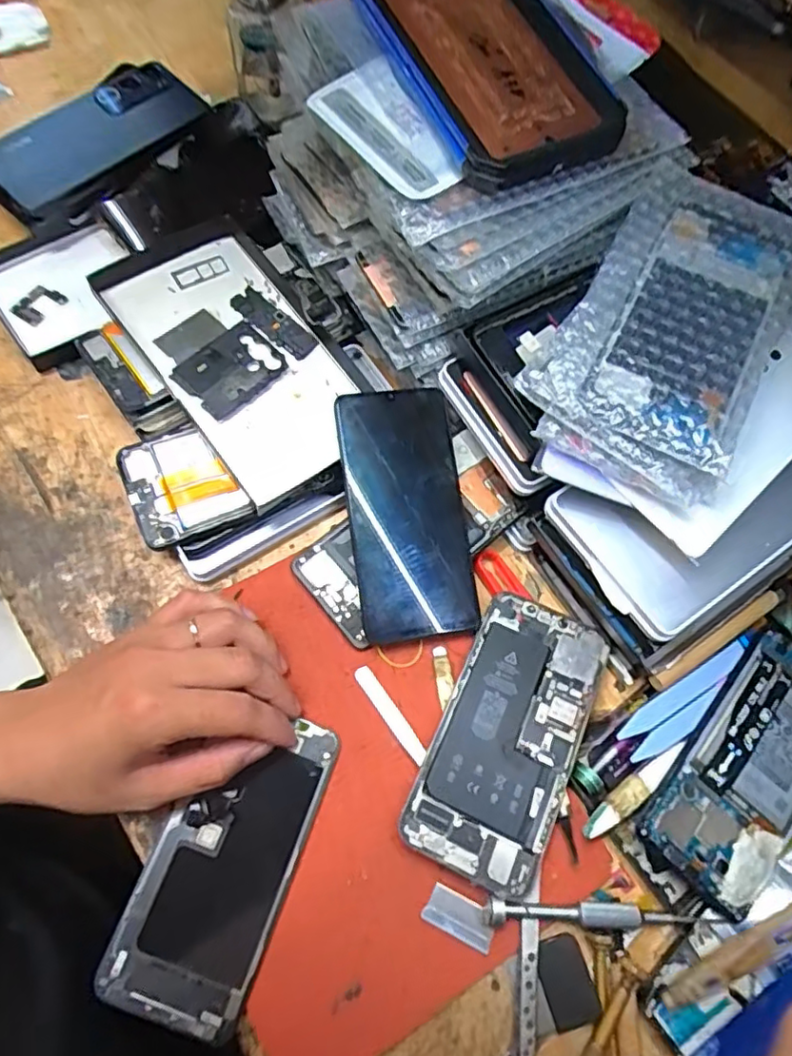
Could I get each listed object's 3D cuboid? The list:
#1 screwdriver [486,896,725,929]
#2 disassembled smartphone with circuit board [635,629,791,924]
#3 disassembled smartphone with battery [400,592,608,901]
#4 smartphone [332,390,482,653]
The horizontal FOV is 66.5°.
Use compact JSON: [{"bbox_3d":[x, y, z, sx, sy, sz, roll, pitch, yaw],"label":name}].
[{"bbox_3d":[0.109,0.206,0.321,0.123,0.013,0.013,4,69,-3],"label":"screwdriver"},{"bbox_3d":[0.209,0.137,0.350,0.070,0.008,0.154,40,72,10],"label":"disassembled smartphone with circuit board"},{"bbox_3d":[0.066,0.117,0.346,0.075,0.013,0.154,25,70,5],"label":"disassembled smartphone with battery"},{"bbox_3d":[0.007,-0.010,0.375,0.072,0.010,0.154,-7,84,-13],"label":"smartphone"}]

